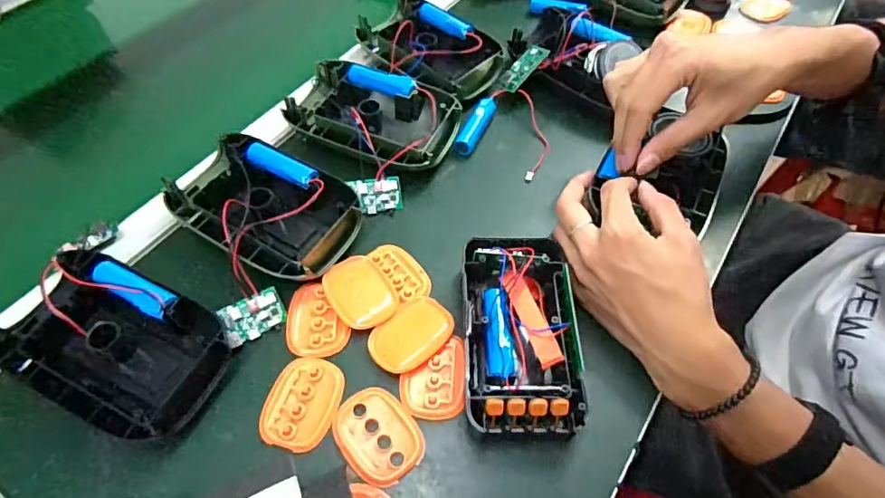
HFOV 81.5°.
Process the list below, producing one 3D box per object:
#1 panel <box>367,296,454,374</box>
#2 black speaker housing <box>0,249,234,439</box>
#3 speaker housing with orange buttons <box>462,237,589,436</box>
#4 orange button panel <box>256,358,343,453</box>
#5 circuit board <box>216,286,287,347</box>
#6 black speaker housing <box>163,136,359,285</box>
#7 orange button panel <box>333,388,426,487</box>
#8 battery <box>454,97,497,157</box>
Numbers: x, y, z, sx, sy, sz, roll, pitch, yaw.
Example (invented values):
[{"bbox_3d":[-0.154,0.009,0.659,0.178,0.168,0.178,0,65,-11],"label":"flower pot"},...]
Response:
[{"bbox_3d":[-0.023,0.063,0.378,0.046,0.007,0.062,38,64,22],"label":"panel"},{"bbox_3d":[-0.228,0.067,0.361,0.145,0.041,0.093,22,59,14],"label":"black speaker housing"},{"bbox_3d":[0.057,0.056,0.371,0.081,0.038,0.151,0,56,0],"label":"speaker housing with orange buttons"},{"bbox_3d":[-0.095,0.105,0.352,0.047,0.005,0.061,14,57,8],"label":"orange button panel"},{"bbox_3d":[-0.142,0.051,0.385,0.045,0.007,0.030,-24,86,-29],"label":"circuit board"},{"bbox_3d":[-0.151,-0.032,0.425,0.157,0.042,0.104,28,60,17],"label":"black speaker housing"},{"bbox_3d":[-0.043,0.122,0.340,0.048,0.004,0.063,-38,64,-23],"label":"orange button panel"},{"bbox_3d":[0.032,-0.121,0.504,0.017,0.020,0.071,21,58,13],"label":"battery"}]

